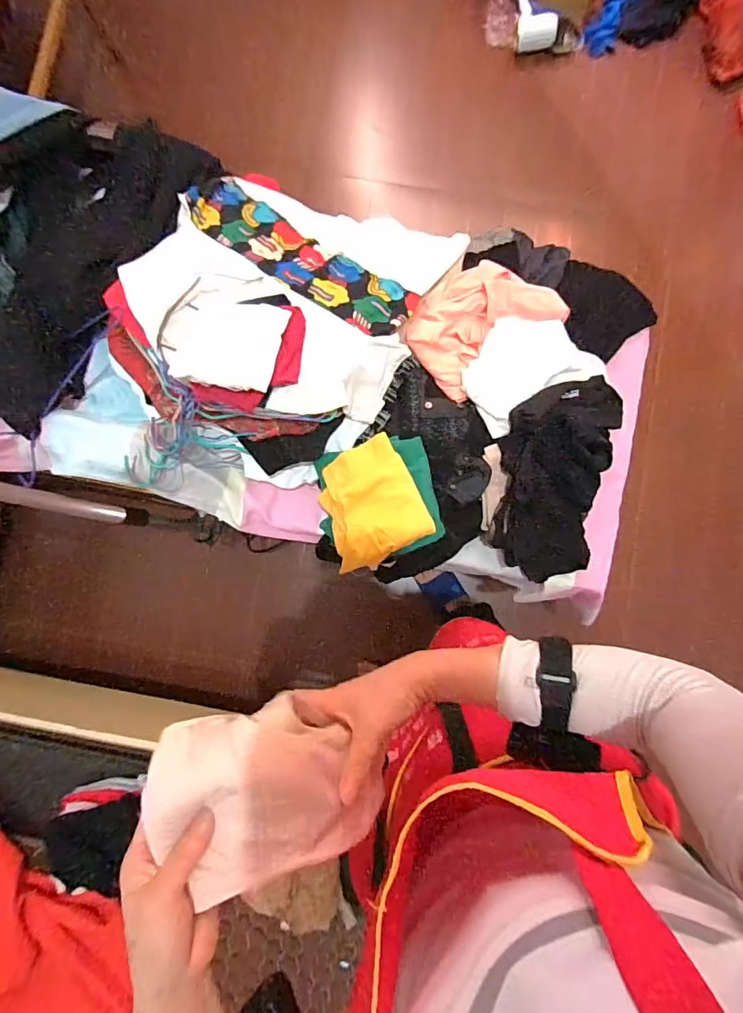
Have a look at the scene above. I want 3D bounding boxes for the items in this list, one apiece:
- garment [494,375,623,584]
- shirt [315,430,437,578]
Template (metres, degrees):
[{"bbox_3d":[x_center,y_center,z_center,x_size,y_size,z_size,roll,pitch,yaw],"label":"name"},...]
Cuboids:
[{"bbox_3d":[0.300,-0.061,0.750,0.179,0.063,0.345,18,85,3],"label":"garment"},{"bbox_3d":[-0.002,-0.008,0.695,0.147,0.042,0.173,-23,85,-1],"label":"shirt"}]

